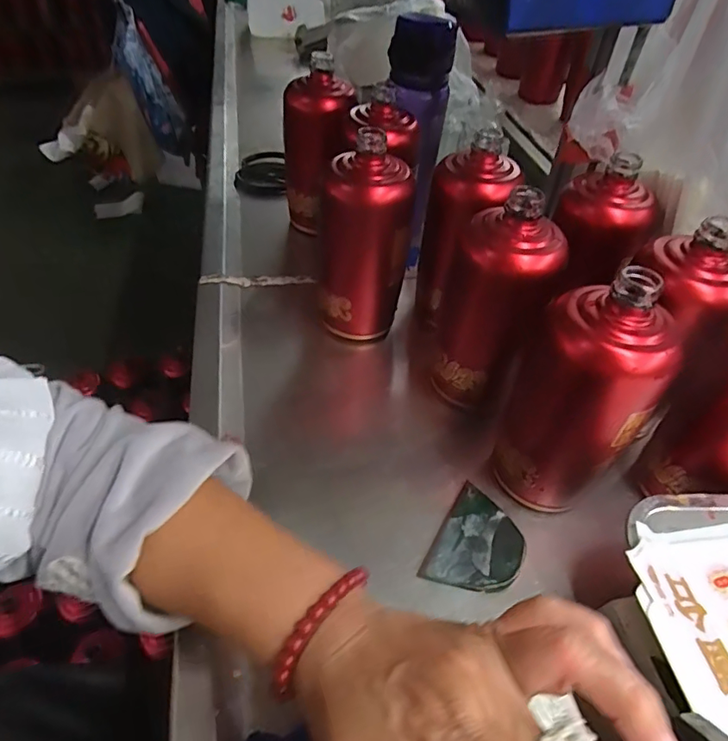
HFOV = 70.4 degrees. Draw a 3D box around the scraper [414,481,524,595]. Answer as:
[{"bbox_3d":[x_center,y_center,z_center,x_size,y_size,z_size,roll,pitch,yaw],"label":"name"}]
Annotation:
[{"bbox_3d":[0.082,0.124,0.367,0.059,0.008,0.081,26,51,21],"label":"scraper"}]

